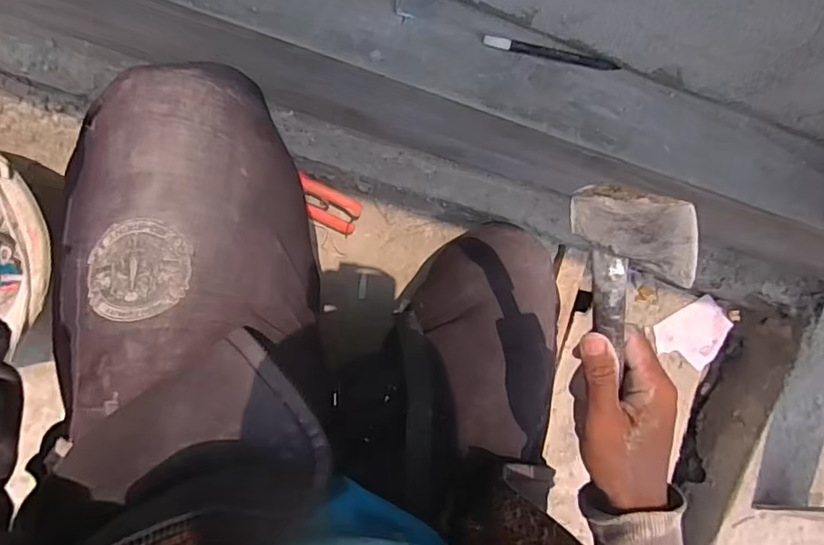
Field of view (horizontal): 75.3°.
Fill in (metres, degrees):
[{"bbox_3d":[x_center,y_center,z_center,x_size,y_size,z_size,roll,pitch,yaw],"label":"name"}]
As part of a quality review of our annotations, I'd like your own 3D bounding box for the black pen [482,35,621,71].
[{"bbox_3d":[0.129,-0.198,0.483,0.130,0.010,0.011,8,90,-11],"label":"black pen"}]

